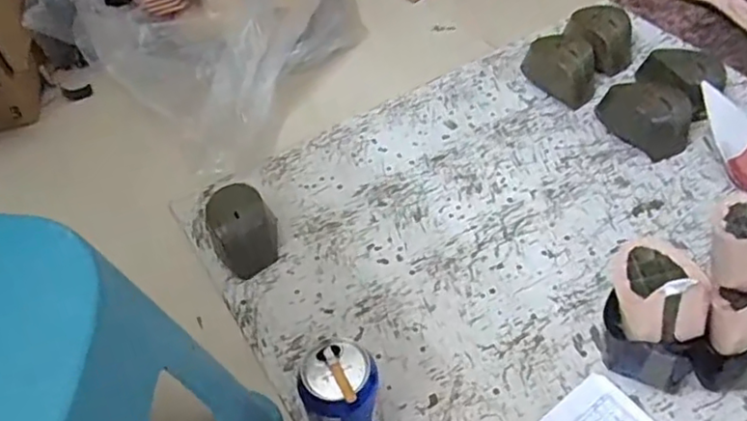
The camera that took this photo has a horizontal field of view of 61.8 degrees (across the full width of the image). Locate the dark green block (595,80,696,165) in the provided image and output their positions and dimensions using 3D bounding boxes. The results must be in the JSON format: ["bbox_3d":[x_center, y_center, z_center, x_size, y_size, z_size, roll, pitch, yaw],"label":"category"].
[{"bbox_3d":[0.333,-0.119,0.770,0.120,0.063,0.073,31,58,28],"label":"dark green block"}]

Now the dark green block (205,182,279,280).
[{"bbox_3d":[-0.141,0.024,0.688,0.067,0.067,0.084,-18,50,-11],"label":"dark green block"}]

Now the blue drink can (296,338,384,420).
[{"bbox_3d":[-0.024,0.164,0.521,0.060,0.115,0.064,-2,49,3],"label":"blue drink can"}]

